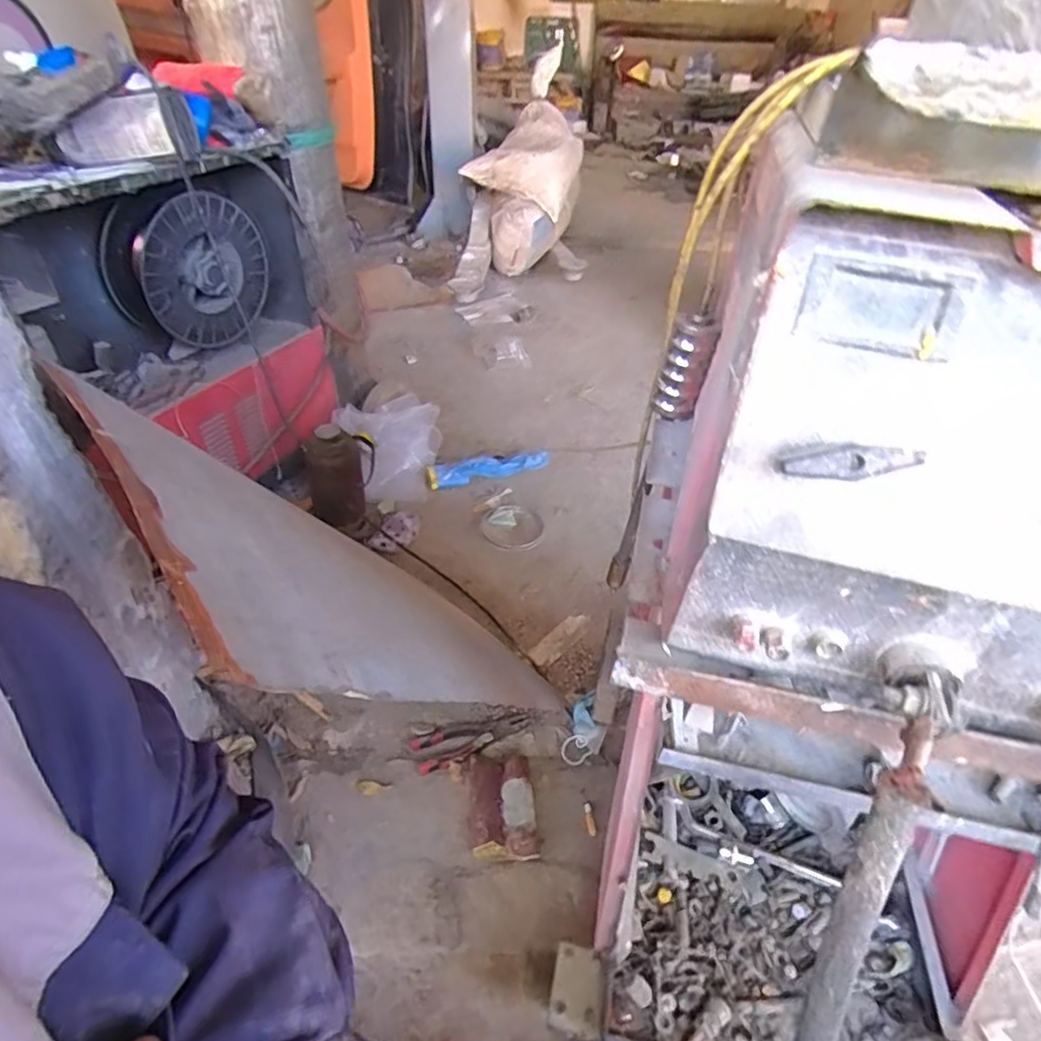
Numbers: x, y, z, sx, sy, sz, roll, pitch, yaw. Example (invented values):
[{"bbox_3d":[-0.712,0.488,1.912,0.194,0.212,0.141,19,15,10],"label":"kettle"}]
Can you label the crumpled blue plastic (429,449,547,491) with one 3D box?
[{"bbox_3d":[-0.083,-0.134,1.562,0.305,0.049,0.055,-13,43,-17],"label":"crumpled blue plastic"}]

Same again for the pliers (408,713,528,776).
[{"bbox_3d":[-0.076,0.358,1.003,0.191,0.021,0.065,-11,43,-16],"label":"pliers"}]

